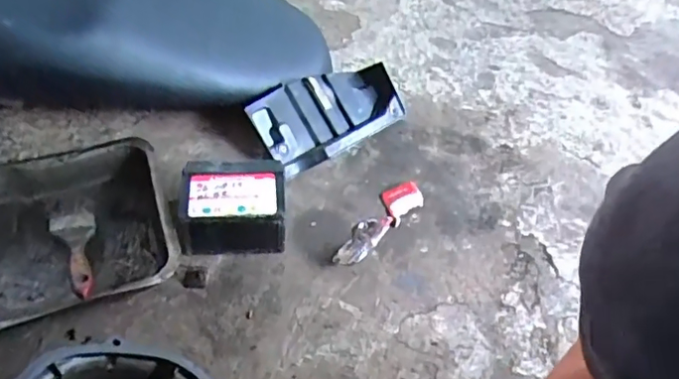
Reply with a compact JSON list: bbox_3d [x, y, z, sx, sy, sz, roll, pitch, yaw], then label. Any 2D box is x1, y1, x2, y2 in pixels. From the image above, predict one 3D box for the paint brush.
[{"bbox_3d":[-0.261,0.063,0.564,0.042,0.013,0.137,-16,35,-20],"label":"paint brush"}]

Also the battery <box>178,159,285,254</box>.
[{"bbox_3d":[-0.118,0.018,0.635,0.110,0.072,0.092,2,48,-6],"label":"battery"}]

